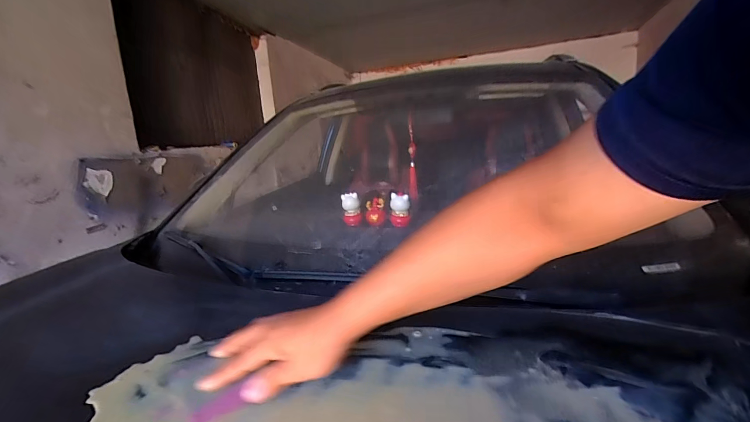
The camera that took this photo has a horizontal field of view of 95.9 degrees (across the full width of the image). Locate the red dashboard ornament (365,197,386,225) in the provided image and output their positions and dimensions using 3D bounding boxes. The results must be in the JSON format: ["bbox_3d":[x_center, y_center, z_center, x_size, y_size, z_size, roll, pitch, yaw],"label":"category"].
[{"bbox_3d":[0.004,0.001,0.888,0.054,0.063,0.053,-6,13,-7],"label":"red dashboard ornament"}]

